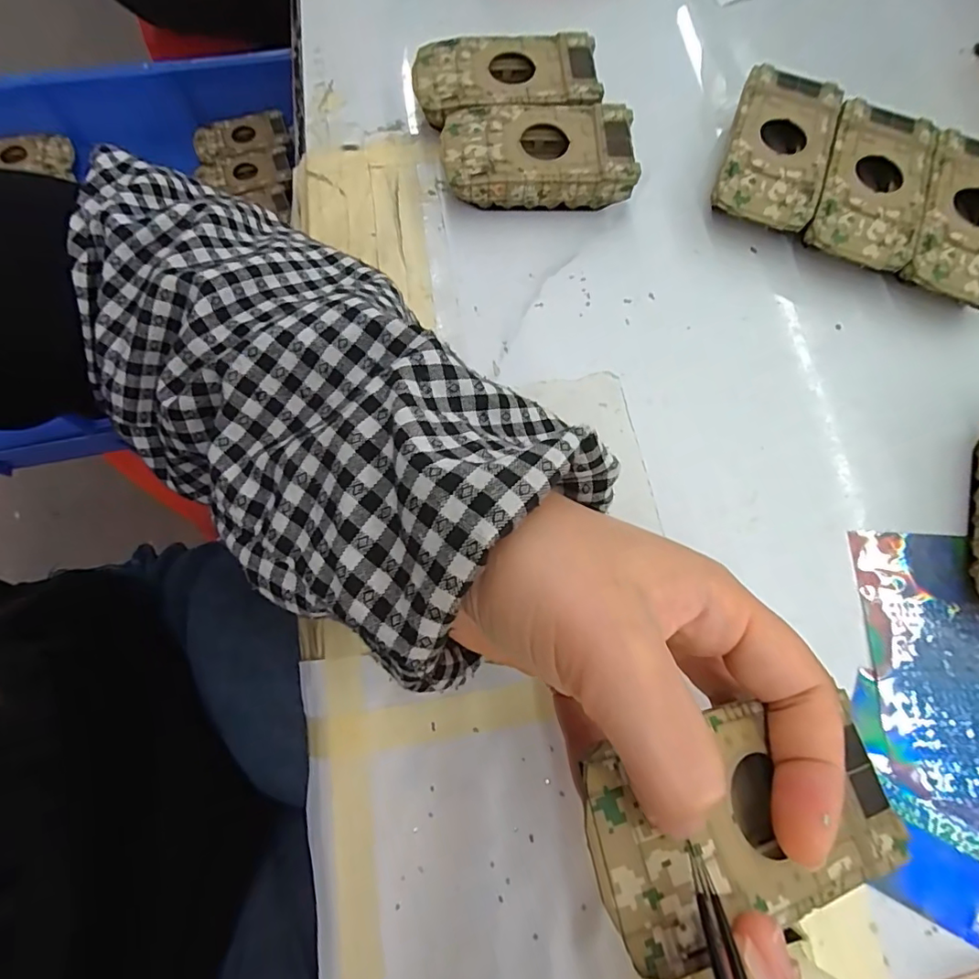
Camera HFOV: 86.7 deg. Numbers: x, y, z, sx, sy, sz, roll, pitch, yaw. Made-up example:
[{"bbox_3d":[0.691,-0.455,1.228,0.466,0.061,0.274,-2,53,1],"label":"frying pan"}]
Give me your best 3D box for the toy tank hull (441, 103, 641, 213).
[{"bbox_3d":[0.025,-0.172,0.272,0.095,0.026,0.050,0,73,-1],"label":"toy tank hull"}]

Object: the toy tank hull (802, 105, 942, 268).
[{"bbox_3d":[0.196,-0.155,0.273,0.049,0.024,0.093,21,74,5],"label":"toy tank hull"}]

